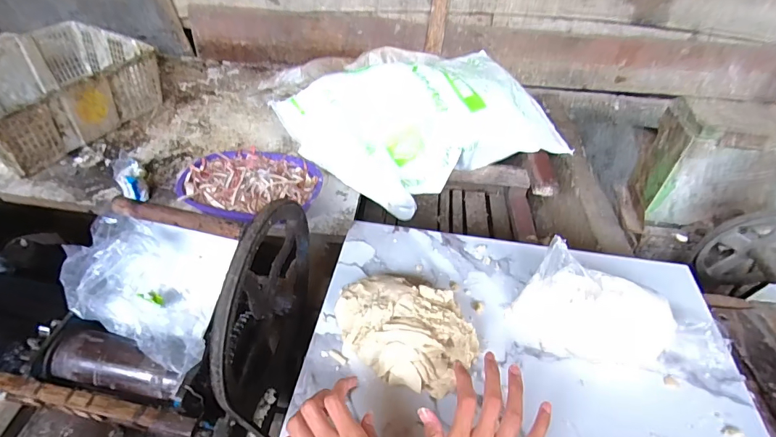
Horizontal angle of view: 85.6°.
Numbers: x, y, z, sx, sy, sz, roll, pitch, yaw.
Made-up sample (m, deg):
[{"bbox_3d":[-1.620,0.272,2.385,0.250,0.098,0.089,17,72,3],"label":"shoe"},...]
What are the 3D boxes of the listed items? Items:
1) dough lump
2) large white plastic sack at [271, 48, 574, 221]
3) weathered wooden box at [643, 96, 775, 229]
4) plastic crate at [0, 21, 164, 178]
[{"bbox_3d":[0.022,0.120,0.481,0.127,0.060,0.163,-32,56,-32],"label":"dough lump"},{"bbox_3d":[0.113,-0.256,1.069,0.660,0.190,0.405,-22,51,-25],"label":"large white plastic sack"},{"bbox_3d":[0.740,-0.101,0.866,0.347,0.227,0.162,5,45,-1],"label":"weathered wooden box"},{"bbox_3d":[-0.894,-0.336,1.105,0.331,0.153,0.475,20,46,13],"label":"plastic crate"}]

